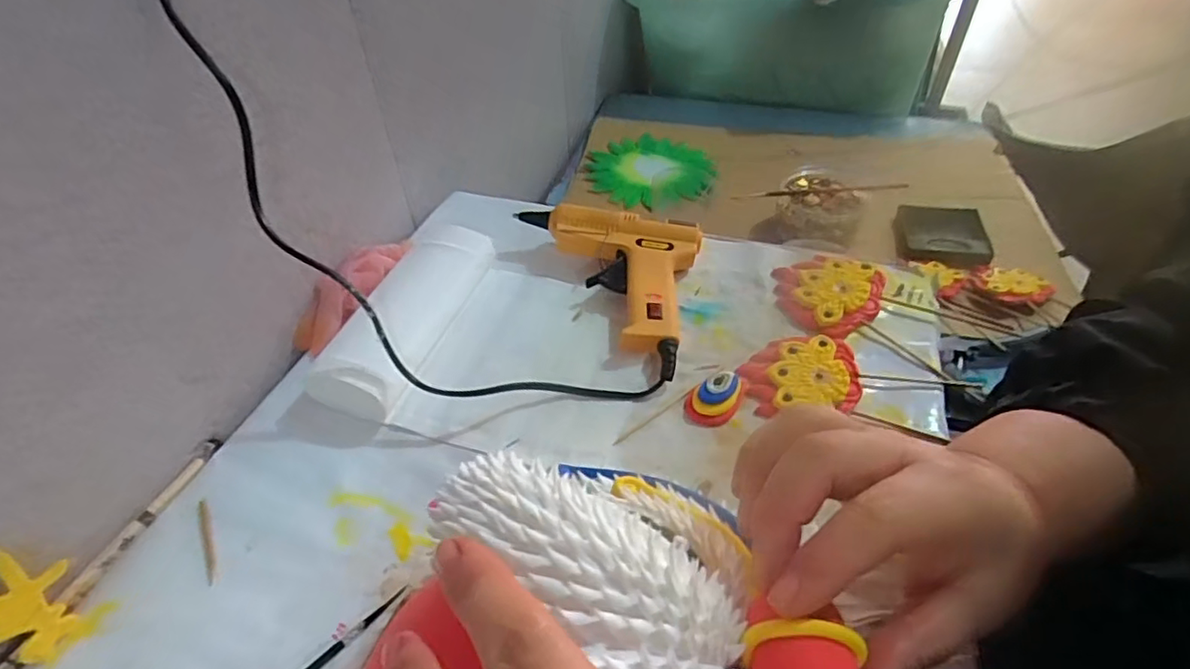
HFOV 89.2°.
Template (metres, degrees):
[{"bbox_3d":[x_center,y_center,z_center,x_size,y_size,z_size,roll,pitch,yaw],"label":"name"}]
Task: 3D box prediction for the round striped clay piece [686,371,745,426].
[{"bbox_3d":[0.076,0.037,0.382,0.033,0.021,0.038,12,47,13],"label":"round striped clay piece"}]

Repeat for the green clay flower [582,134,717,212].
[{"bbox_3d":[0.077,-0.236,0.866,0.179,0.020,0.162,12,47,13],"label":"green clay flower"}]

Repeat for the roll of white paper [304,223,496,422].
[{"bbox_3d":[-0.130,-0.015,0.423,0.072,0.043,0.158,11,47,12],"label":"roll of white paper"}]

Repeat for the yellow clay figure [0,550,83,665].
[{"bbox_3d":[-0.267,0.126,0.282,0.020,0.049,0.038,5,46,8],"label":"yellow clay figure"}]

